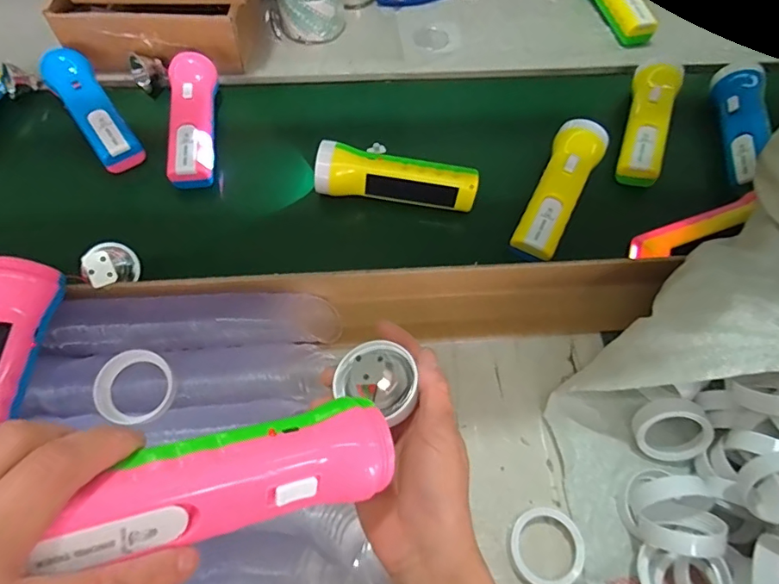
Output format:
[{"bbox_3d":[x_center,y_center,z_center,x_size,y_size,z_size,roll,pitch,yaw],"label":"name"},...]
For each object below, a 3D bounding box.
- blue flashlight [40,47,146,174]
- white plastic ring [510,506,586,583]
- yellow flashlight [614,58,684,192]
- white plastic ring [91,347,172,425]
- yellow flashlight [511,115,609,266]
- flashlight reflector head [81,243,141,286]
[{"bbox_3d":[-0.322,-0.198,0.531,0.046,0.043,0.156,-33,66,-17],"label":"blue flashlight"},{"bbox_3d":[0.112,0.184,0.354,0.049,0.015,0.051,0,61,0],"label":"white plastic ring"},{"bbox_3d":[0.290,-0.194,0.549,0.048,0.035,0.166,18,63,9],"label":"yellow flashlight"},{"bbox_3d":[-0.189,0.071,0.366,0.053,0.016,0.053,3,78,-14],"label":"white plastic ring"},{"bbox_3d":[0.171,-0.099,0.504,0.047,0.051,0.172,25,64,13],"label":"yellow flashlight"},{"bbox_3d":[-0.233,-0.021,0.413,0.026,0.044,0.039,-39,104,17],"label":"flashlight reflector head"}]

